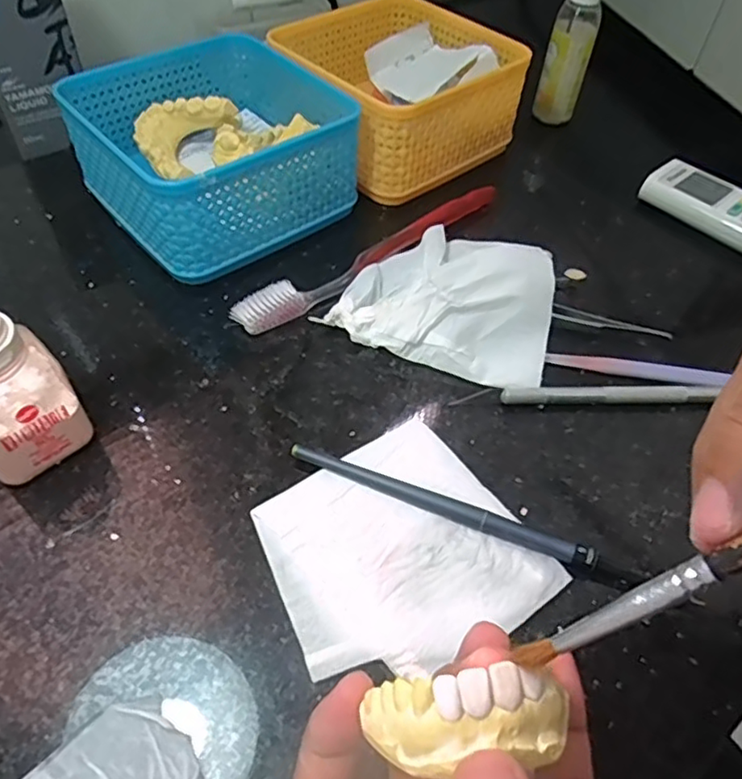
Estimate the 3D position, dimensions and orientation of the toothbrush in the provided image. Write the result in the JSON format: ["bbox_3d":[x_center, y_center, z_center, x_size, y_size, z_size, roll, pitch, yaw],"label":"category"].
[{"bbox_3d":[0.005,-0.076,0.348,0.183,0.015,0.017,-31,58,-26],"label":"toothbrush"}]

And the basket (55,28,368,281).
[{"bbox_3d":[-0.091,-0.140,0.362,0.130,0.064,0.130,-33,59,-26],"label":"basket"}]

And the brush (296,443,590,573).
[{"bbox_3d":[0.028,0.047,0.253,0.127,0.007,0.007,19,52,12],"label":"brush"}]

